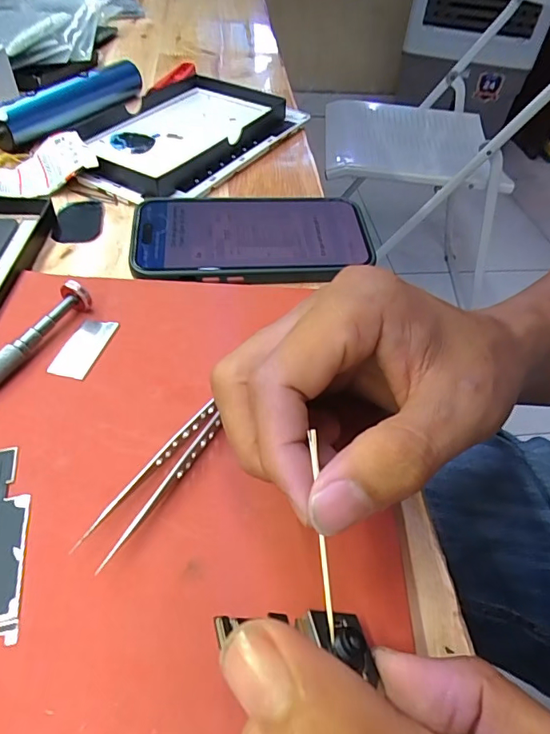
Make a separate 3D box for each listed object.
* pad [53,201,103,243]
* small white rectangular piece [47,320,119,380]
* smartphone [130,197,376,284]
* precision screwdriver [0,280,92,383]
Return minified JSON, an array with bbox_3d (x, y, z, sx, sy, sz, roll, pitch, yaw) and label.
[{"bbox_3d":[-0.133,-0.097,0.323,0.029,0.006,0.045,-6,51,-7],"label":"pad"},{"bbox_3d":[-0.095,-0.010,0.239,0.018,0.004,0.039,18,51,1],"label":"small white rectangular piece"},{"bbox_3d":[-0.013,-0.083,0.302,0.146,0.011,0.074,-3,50,-5],"label":"smartphone"},{"bbox_3d":[-0.127,0.003,0.216,0.012,0.017,0.119,21,52,14],"label":"precision screwdriver"}]

